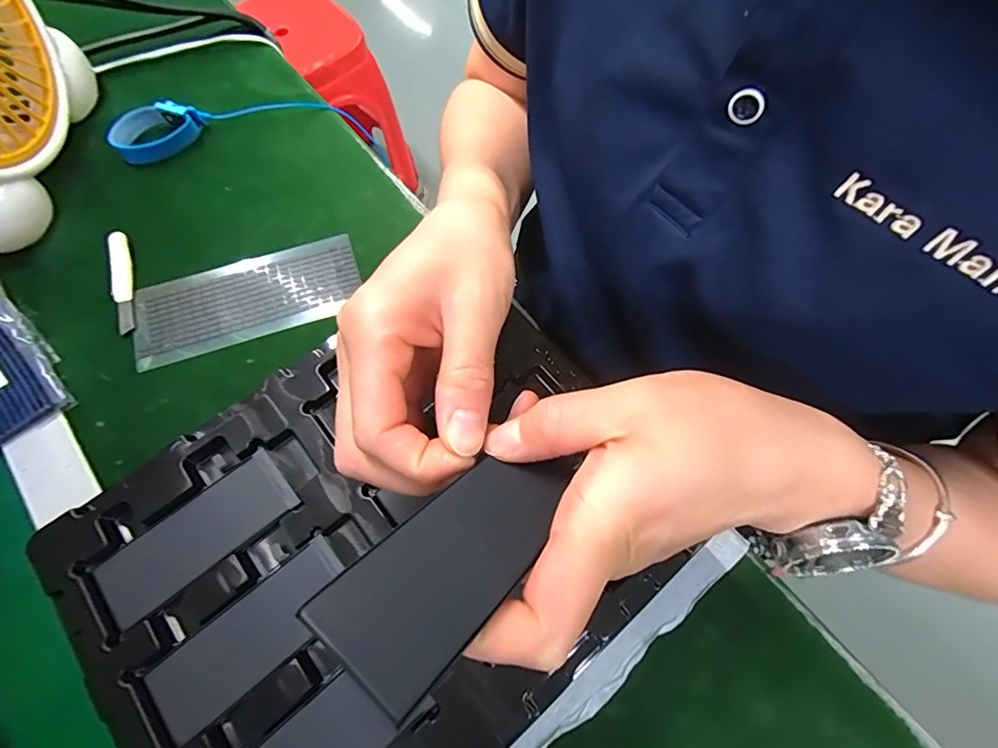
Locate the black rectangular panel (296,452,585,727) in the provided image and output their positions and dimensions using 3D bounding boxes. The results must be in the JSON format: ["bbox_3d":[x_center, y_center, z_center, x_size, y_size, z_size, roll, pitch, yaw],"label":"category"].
[{"bbox_3d":[-0.011,0.050,0.144,0.037,0.006,0.085,28,41,24],"label":"black rectangular panel"}]

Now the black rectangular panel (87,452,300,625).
[{"bbox_3d":[-0.153,0.081,0.245,0.095,0.004,0.037,-38,72,-15],"label":"black rectangular panel"}]

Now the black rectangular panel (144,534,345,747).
[{"bbox_3d":[-0.116,0.123,0.229,0.092,0.004,0.038,-37,72,-15],"label":"black rectangular panel"}]

